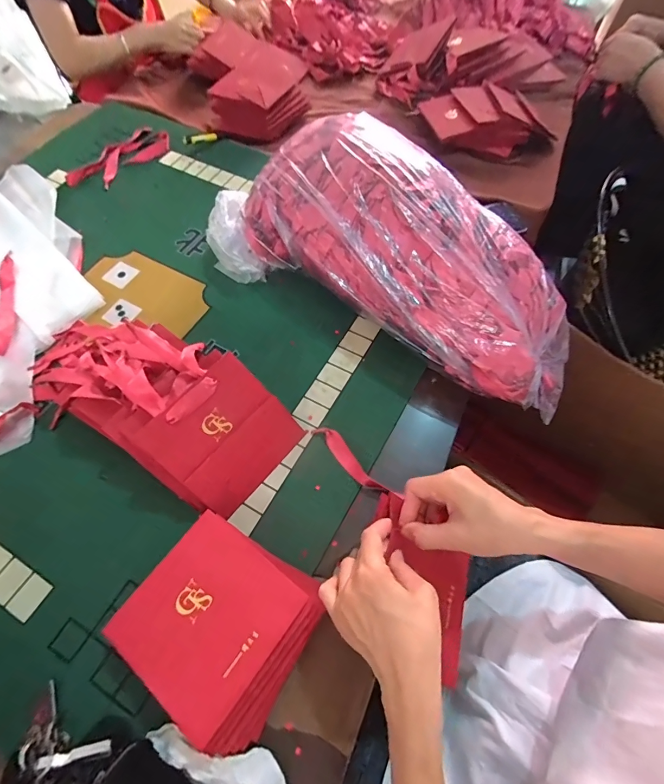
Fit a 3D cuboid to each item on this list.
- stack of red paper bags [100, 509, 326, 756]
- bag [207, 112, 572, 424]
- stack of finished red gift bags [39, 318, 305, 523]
[{"bbox_3d":[-0.110,0.223,0.389,0.167,0.052,0.150,28,65,12],"label":"stack of red paper bags"},{"bbox_3d":[0.106,-0.204,0.559,0.554,0.153,0.273,32,66,14],"label":"bag"},{"bbox_3d":[-0.211,0.001,0.477,0.332,0.087,0.158,27,65,11],"label":"stack of finished red gift bags"}]

